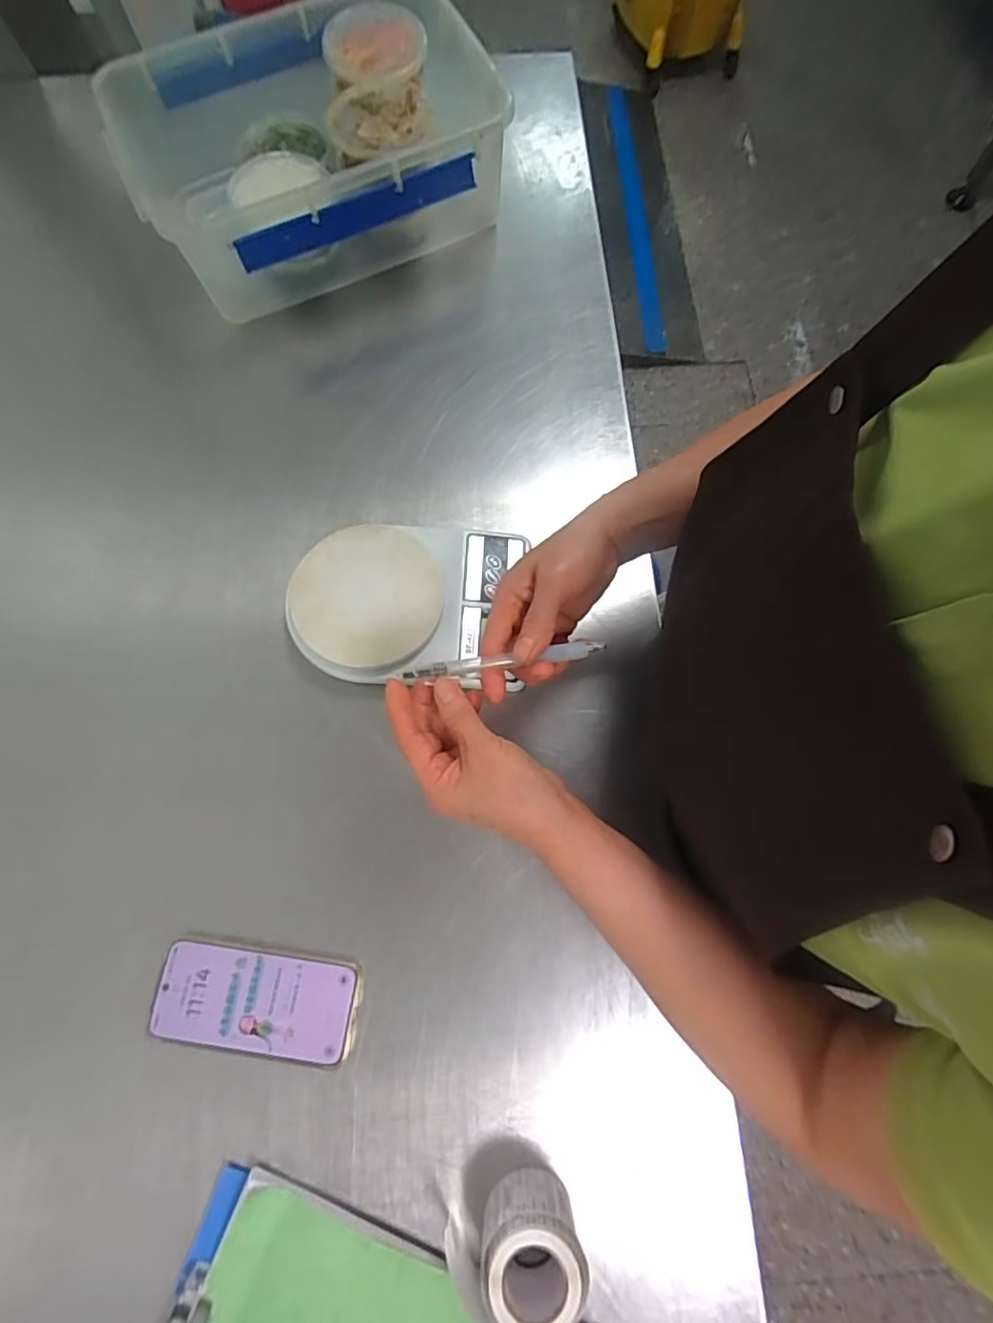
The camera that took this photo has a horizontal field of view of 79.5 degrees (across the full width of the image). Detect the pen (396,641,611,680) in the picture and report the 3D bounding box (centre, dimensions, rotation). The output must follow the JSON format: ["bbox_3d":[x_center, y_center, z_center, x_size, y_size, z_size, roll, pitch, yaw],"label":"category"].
[{"bbox_3d":[0.006,-0.001,0.409,0.139,0.007,0.010,-7,73,-4],"label":"pen"}]

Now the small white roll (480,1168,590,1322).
[{"bbox_3d":[0.023,0.393,0.400,0.065,0.058,0.066,1,73,-2],"label":"small white roll"}]

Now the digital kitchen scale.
[{"bbox_3d":[-0.087,-0.052,0.542,0.191,0.035,0.150,1,73,-2],"label":"digital kitchen scale"}]

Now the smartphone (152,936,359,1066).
[{"bbox_3d":[-0.184,0.260,0.459,0.151,0.011,0.072,8,73,1],"label":"smartphone"}]

